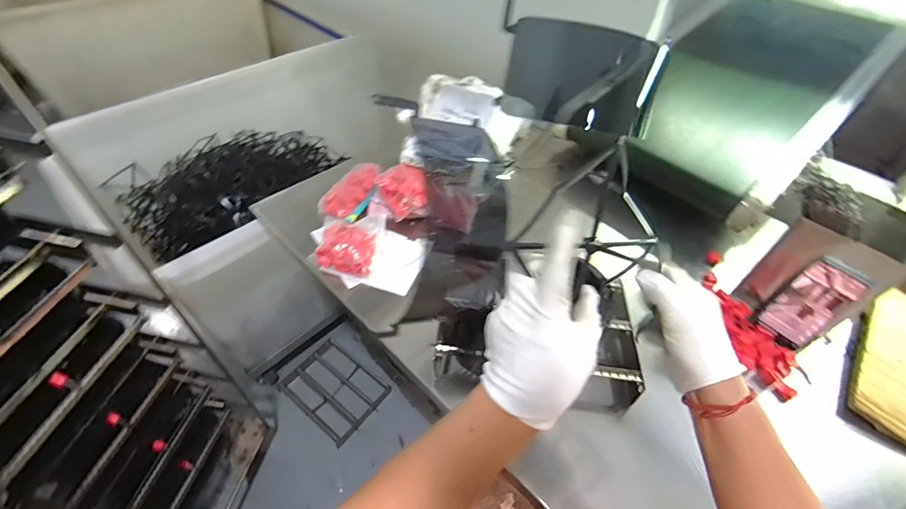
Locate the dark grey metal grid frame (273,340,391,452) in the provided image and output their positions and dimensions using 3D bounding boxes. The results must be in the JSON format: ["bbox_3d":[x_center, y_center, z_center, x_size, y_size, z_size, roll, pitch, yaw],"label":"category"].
[{"bbox_3d":[-0.422,0.477,1.433,0.320,0.030,0.245,36,56,15],"label":"dark grey metal grid frame"}]

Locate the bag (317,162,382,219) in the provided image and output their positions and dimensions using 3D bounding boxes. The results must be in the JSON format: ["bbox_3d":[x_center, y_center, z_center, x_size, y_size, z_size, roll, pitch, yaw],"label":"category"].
[{"bbox_3d":[-0.220,-0.138,0.891,0.083,0.040,0.161,33,64,13],"label":"bag"}]

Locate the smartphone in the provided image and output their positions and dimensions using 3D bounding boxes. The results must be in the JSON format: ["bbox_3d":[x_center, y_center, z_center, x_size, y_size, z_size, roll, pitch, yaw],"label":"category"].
[{"bbox_3d":[0.600,0.082,0.679,0.014,0.160,0.081,-22,54,-42],"label":"smartphone"}]

